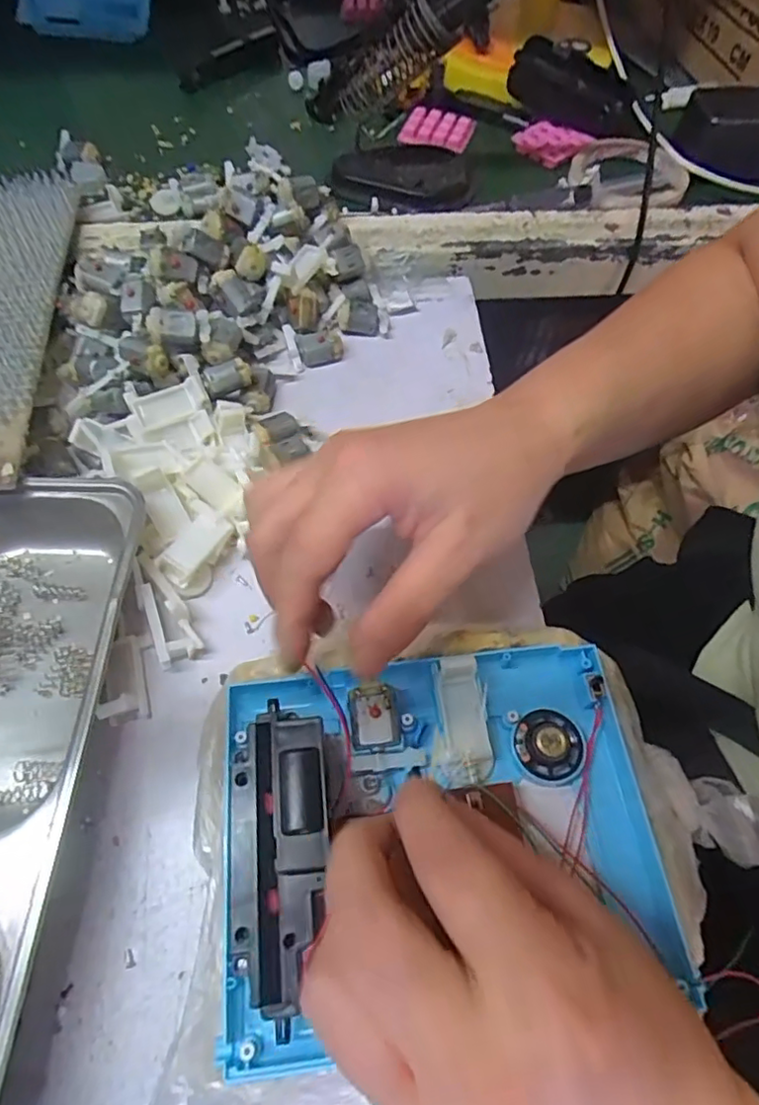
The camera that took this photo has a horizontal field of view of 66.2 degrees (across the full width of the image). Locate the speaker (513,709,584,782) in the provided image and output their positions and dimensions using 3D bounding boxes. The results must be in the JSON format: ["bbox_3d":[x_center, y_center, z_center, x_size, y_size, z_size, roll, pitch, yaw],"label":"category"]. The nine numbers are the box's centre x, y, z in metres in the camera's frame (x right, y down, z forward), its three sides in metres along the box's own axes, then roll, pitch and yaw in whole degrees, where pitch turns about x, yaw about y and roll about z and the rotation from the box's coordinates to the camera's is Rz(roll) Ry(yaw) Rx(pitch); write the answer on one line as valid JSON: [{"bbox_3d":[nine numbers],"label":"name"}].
[{"bbox_3d":[0.071,0.080,0.244,0.029,0.013,0.027,1,62,-2],"label":"speaker"}]

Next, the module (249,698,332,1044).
[{"bbox_3d":[-0.034,0.105,0.208,0.031,0.028,0.098,-2,66,-3],"label":"module"}]

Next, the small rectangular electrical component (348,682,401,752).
[{"bbox_3d":[-0.002,0.067,0.240,0.019,0.009,0.026,-5,63,-5],"label":"small rectangular electrical component"}]

